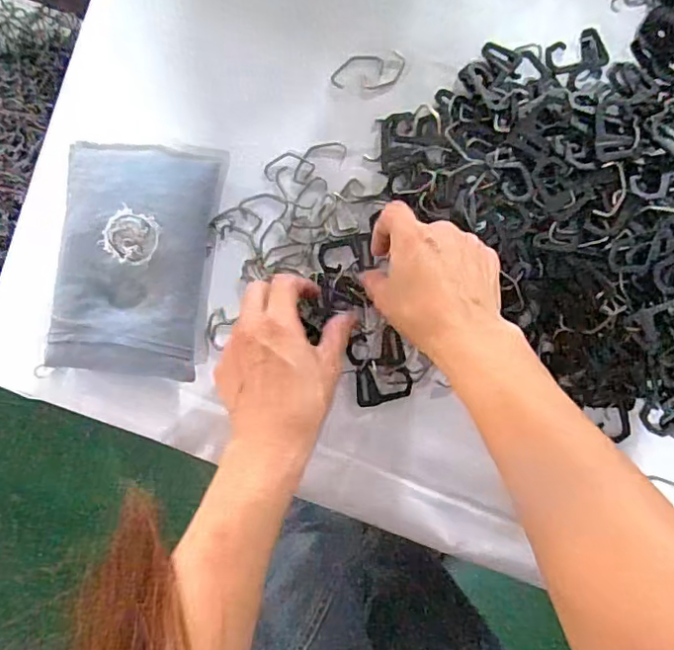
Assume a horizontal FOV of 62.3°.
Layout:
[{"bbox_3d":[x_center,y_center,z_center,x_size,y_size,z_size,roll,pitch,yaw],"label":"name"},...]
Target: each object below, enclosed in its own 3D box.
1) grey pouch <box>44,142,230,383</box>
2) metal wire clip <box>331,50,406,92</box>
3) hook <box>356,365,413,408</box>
[{"bbox_3d":[-0.150,-0.049,0.409,0.113,0.031,0.171,7,90,3],"label":"grey pouch"},{"bbox_3d":[0.024,-0.192,0.425,0.056,0.004,0.027,-6,89,3],"label":"metal wire clip"},{"bbox_3d":[0.035,0.046,0.422,0.042,0.004,0.031,-1,89,3],"label":"hook"}]

